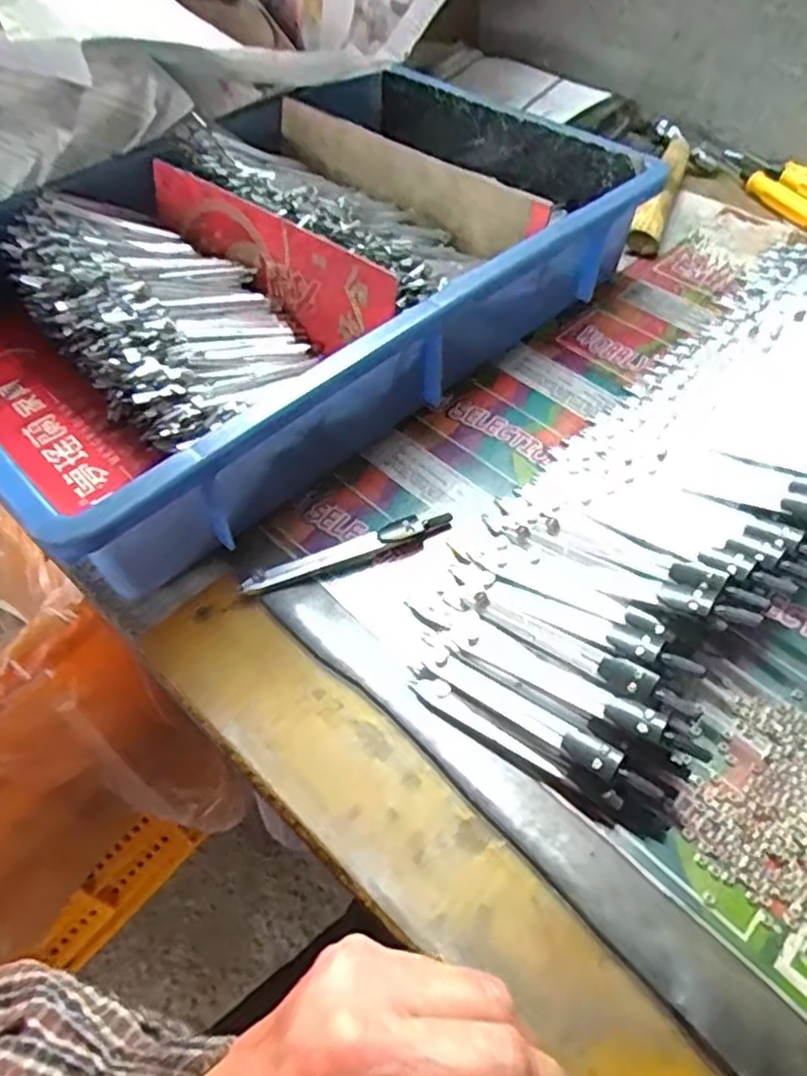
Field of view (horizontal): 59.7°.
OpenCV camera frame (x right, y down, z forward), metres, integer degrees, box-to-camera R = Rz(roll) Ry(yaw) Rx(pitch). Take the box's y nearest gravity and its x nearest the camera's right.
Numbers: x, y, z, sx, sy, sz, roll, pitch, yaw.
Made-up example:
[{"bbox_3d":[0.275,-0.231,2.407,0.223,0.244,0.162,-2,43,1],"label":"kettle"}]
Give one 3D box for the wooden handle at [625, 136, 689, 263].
[{"bbox_3d":[0.200,-0.263,0.542,0.023,0.029,0.132,19,56,17],"label":"wooden handle"}]

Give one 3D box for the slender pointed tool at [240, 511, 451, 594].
[{"bbox_3d":[-0.028,0.006,0.358,0.112,0.010,0.012,-21,54,-13],"label":"slender pointed tool"}]

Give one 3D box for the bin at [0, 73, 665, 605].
[{"bbox_3d":[-0.080,-0.174,0.449,0.410,0.087,0.290,-38,59,-23],"label":"bin"}]

